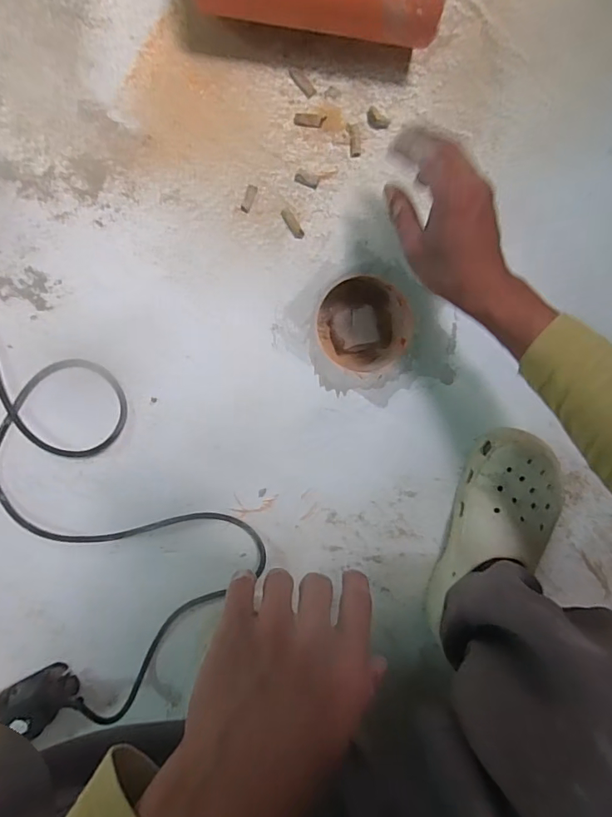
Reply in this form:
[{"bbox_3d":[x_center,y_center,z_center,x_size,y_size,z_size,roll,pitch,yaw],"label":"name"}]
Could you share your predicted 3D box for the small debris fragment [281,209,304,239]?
[{"bbox_3d":[-0.014,-0.189,0.487,0.011,0.005,0.033,-35,100,3],"label":"small debris fragment"}]

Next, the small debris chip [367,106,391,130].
[{"bbox_3d":[0.071,-0.289,0.477,0.016,0.006,0.025,-42,99,4],"label":"small debris chip"}]

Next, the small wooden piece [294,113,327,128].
[{"bbox_3d":[0.004,-0.286,0.473,0.031,0.004,0.010,6,99,-4],"label":"small wooden piece"}]

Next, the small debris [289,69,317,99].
[{"bbox_3d":[-0.003,-0.320,0.467,0.011,0.004,0.032,-42,99,4],"label":"small debris"}]

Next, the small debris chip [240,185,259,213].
[{"bbox_3d":[-0.057,-0.211,0.478,0.010,0.004,0.026,20,98,-6],"label":"small debris chip"}]

